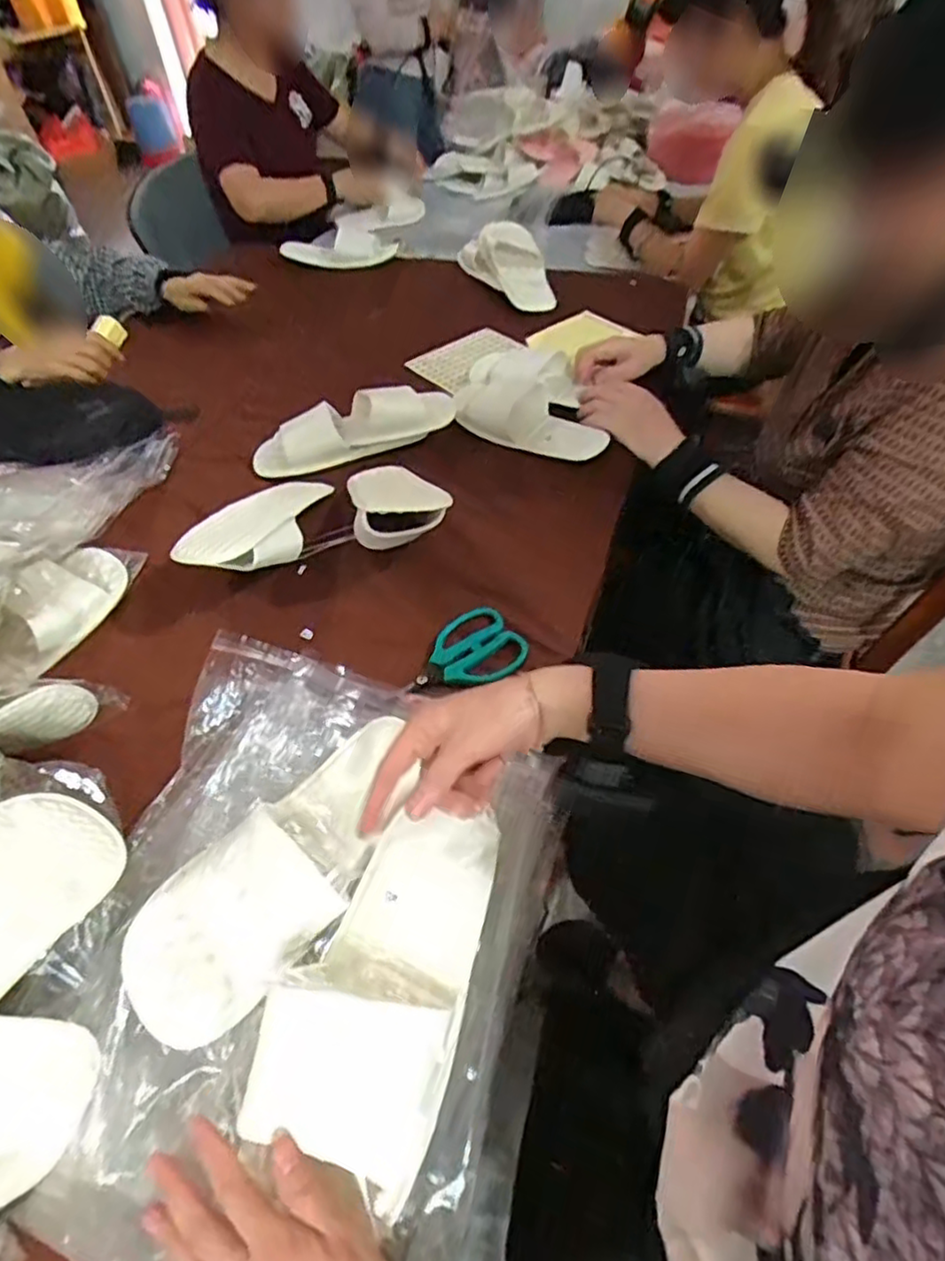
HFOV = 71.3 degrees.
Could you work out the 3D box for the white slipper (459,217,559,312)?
[{"bbox_3d":[0.063,-0.672,1.184,0.083,0.086,0.267,-22,52,-15],"label":"white slipper"}]

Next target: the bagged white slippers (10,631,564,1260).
[{"bbox_3d":[-0.112,0.191,0.461,0.313,0.065,0.392,6,50,9],"label":"bagged white slippers"}]

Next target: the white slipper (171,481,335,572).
[{"bbox_3d":[-0.223,-0.120,0.722,0.085,0.048,0.216,17,37,17],"label":"white slipper"}]

